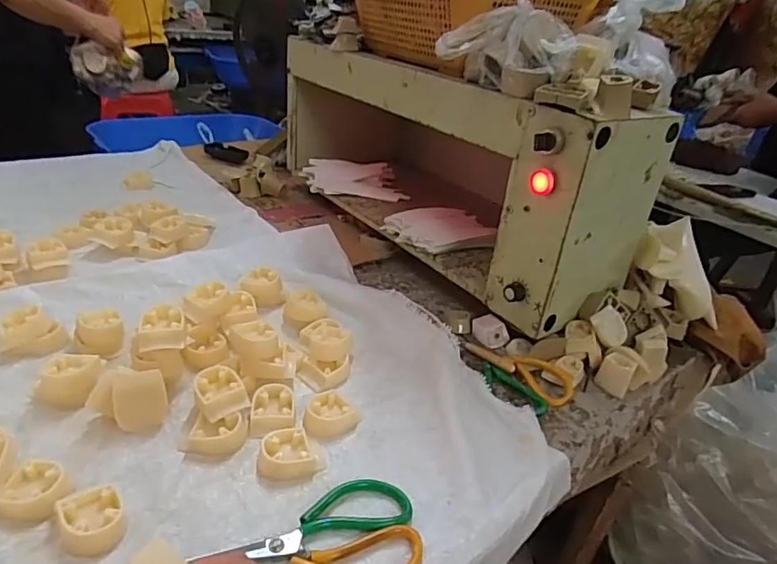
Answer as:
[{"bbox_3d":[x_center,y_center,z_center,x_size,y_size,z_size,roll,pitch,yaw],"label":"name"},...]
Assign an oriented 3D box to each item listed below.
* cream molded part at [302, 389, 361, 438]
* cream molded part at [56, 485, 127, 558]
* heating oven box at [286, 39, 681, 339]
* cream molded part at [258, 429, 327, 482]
[{"bbox_3d":[-0.062,0.142,0.572,0.059,0.016,0.049,-8,34,-22],"label":"cream molded part"},{"bbox_3d":[-0.242,0.197,0.432,0.046,0.020,0.049,-14,37,-29],"label":"cream molded part"},{"bbox_3d":[0.070,-0.221,0.902,0.193,0.300,0.720,-15,38,-31],"label":"heating oven box"},{"bbox_3d":[-0.096,0.167,0.518,0.061,0.019,0.047,-4,33,-16],"label":"cream molded part"}]

